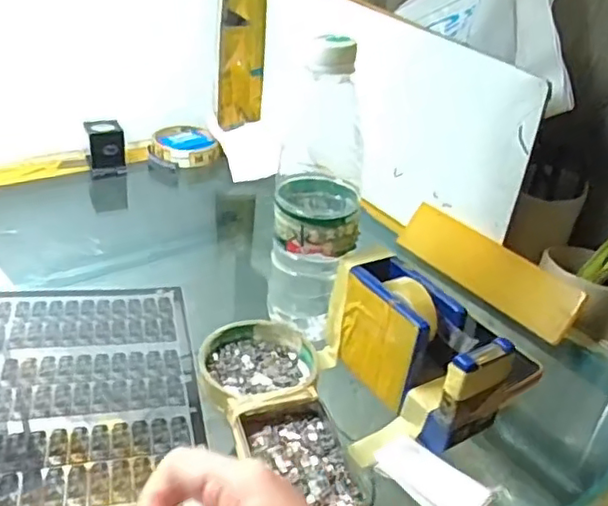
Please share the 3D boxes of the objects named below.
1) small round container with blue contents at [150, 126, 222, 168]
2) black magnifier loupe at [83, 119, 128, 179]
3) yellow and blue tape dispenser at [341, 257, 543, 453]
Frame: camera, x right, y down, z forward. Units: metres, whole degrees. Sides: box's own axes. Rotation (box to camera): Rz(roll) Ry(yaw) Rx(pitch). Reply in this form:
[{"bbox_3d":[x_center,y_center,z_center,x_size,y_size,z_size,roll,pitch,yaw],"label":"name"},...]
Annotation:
[{"bbox_3d":[-0.149,-0.131,0.770,0.077,0.021,0.092,-11,35,-26],"label":"small round container with blue contents"},{"bbox_3d":[-0.226,-0.120,0.720,0.040,0.051,0.040,-8,34,-22],"label":"black magnifier loupe"},{"bbox_3d":[0.076,0.065,0.426,0.048,0.078,0.136,-17,38,-32],"label":"yellow and blue tape dispenser"}]

